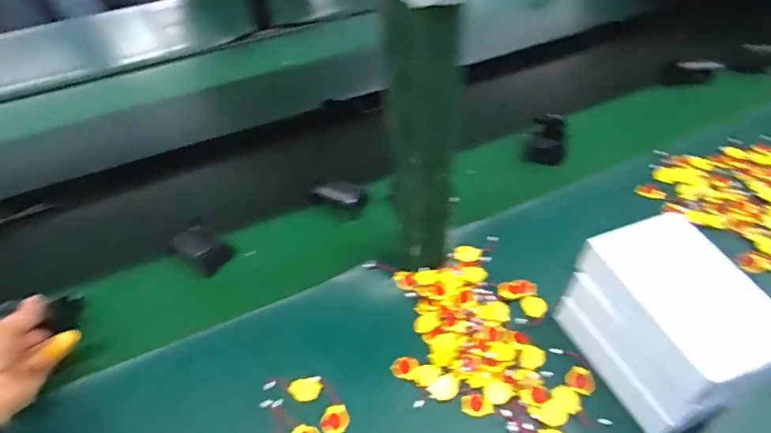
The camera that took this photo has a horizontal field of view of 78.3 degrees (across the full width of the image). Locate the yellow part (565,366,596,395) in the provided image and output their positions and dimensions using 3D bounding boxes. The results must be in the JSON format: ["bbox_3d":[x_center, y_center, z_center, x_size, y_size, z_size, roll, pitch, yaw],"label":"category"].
[{"bbox_3d":[0.183,0.152,0.443,0.026,0.004,0.025,-1,47,2],"label":"yellow part"}]

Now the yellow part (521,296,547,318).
[{"bbox_3d":[0.156,0.095,0.497,0.028,0.005,0.024,-13,60,-17],"label":"yellow part"}]

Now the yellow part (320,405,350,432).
[{"bbox_3d":[-0.045,0.182,0.424,0.026,0.004,0.025,-1,47,2],"label":"yellow part"}]

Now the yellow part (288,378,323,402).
[{"bbox_3d":[-0.075,0.162,0.441,0.030,0.004,0.020,-5,56,-11],"label":"yellow part"}]

